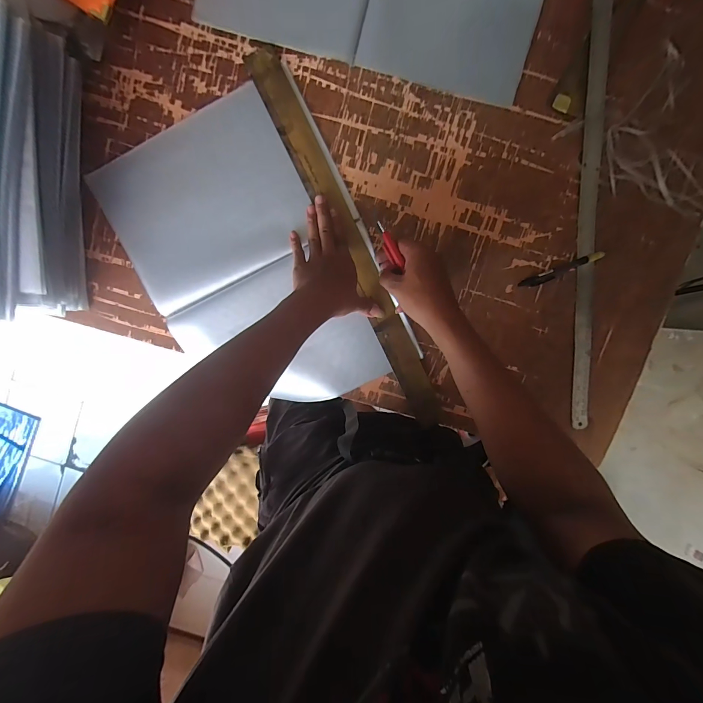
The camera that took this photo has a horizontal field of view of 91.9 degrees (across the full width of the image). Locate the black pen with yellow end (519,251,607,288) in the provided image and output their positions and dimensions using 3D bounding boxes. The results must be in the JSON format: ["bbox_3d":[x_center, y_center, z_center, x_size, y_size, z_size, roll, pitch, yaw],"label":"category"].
[{"bbox_3d":[0.312,-0.119,0.505,0.119,0.013,0.015,-21,97,3],"label":"black pen with yellow end"}]

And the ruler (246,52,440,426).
[{"bbox_3d":[0.006,-0.152,0.515,0.049,0.010,0.587,-26,97,3],"label":"ruler"}]

